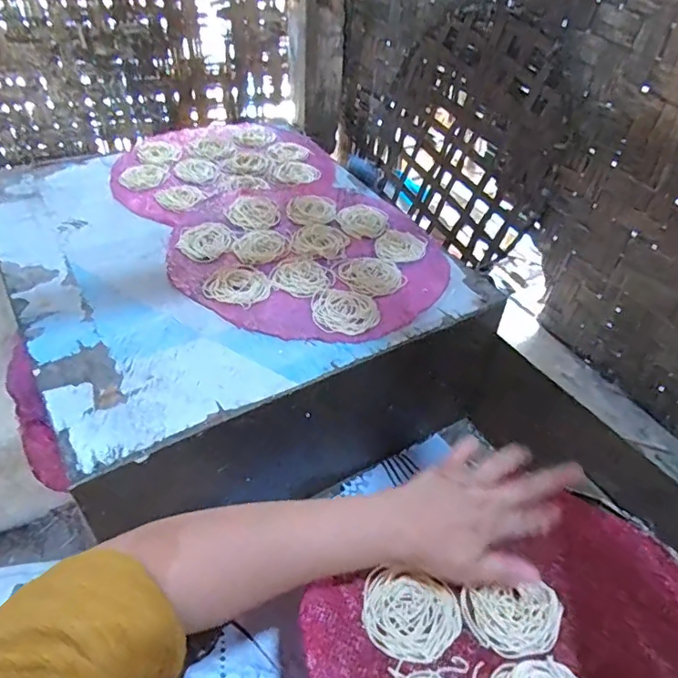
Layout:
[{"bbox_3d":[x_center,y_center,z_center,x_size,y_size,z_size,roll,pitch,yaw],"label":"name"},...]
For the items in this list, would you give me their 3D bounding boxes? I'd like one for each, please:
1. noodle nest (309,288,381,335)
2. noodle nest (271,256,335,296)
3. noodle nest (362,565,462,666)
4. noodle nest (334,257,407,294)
[{"bbox_3d":[0.007,-0.035,0.641,0.078,0.004,0.077,4,45,-4],"label":"noodle nest"},{"bbox_3d":[-0.046,-0.079,0.676,0.073,0.004,0.069,4,45,-4],"label":"noodle nest"},{"bbox_3d":[0.055,0.216,0.423,0.076,0.004,0.063,16,46,9],"label":"noodle nest"},{"bbox_3d":[0.041,-0.083,0.689,0.074,0.006,0.078,-24,53,-27],"label":"noodle nest"}]

